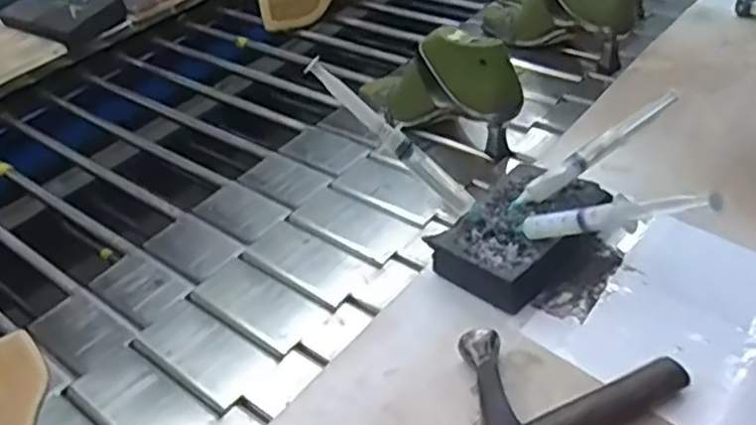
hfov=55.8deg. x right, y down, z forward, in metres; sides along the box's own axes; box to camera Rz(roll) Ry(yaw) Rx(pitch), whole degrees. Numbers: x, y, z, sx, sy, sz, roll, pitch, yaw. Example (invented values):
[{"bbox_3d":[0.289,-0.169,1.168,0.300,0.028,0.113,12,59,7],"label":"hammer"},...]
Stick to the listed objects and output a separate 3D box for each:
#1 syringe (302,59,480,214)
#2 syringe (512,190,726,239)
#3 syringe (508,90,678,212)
[{"bbox_3d":[0.013,-0.053,0.523,0.163,0.021,0.018,42,48,-9],"label":"syringe"},{"bbox_3d":[0.151,0.003,0.469,0.152,0.020,0.014,-13,25,50],"label":"syringe"},{"bbox_3d":[0.165,-0.046,0.549,0.146,0.013,0.015,-36,45,4],"label":"syringe"}]

